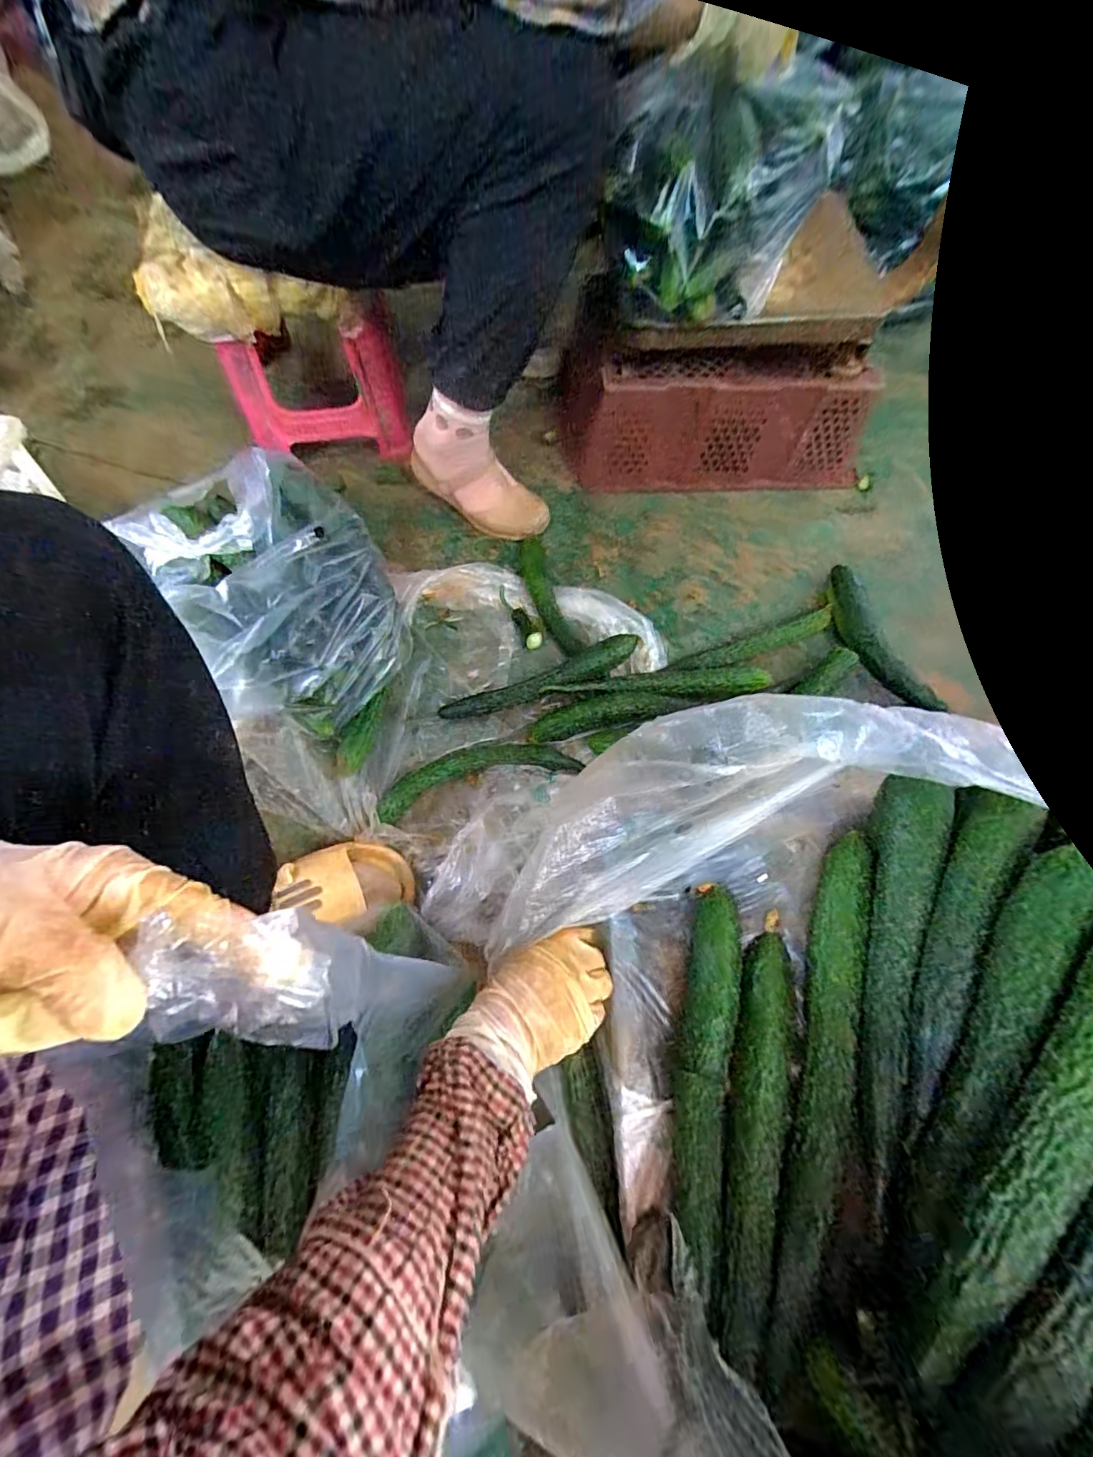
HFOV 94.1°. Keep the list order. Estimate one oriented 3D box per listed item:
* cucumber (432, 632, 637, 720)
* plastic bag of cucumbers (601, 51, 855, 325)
[{"bbox_3d":[-0.005,-0.061,0.644,0.260,0.028,0.040,-20,68,2],"label":"cucumber"},{"bbox_3d":[0.176,-0.573,0.554,0.221,0.179,0.126,11,66,2],"label":"plastic bag of cucumbers"}]

